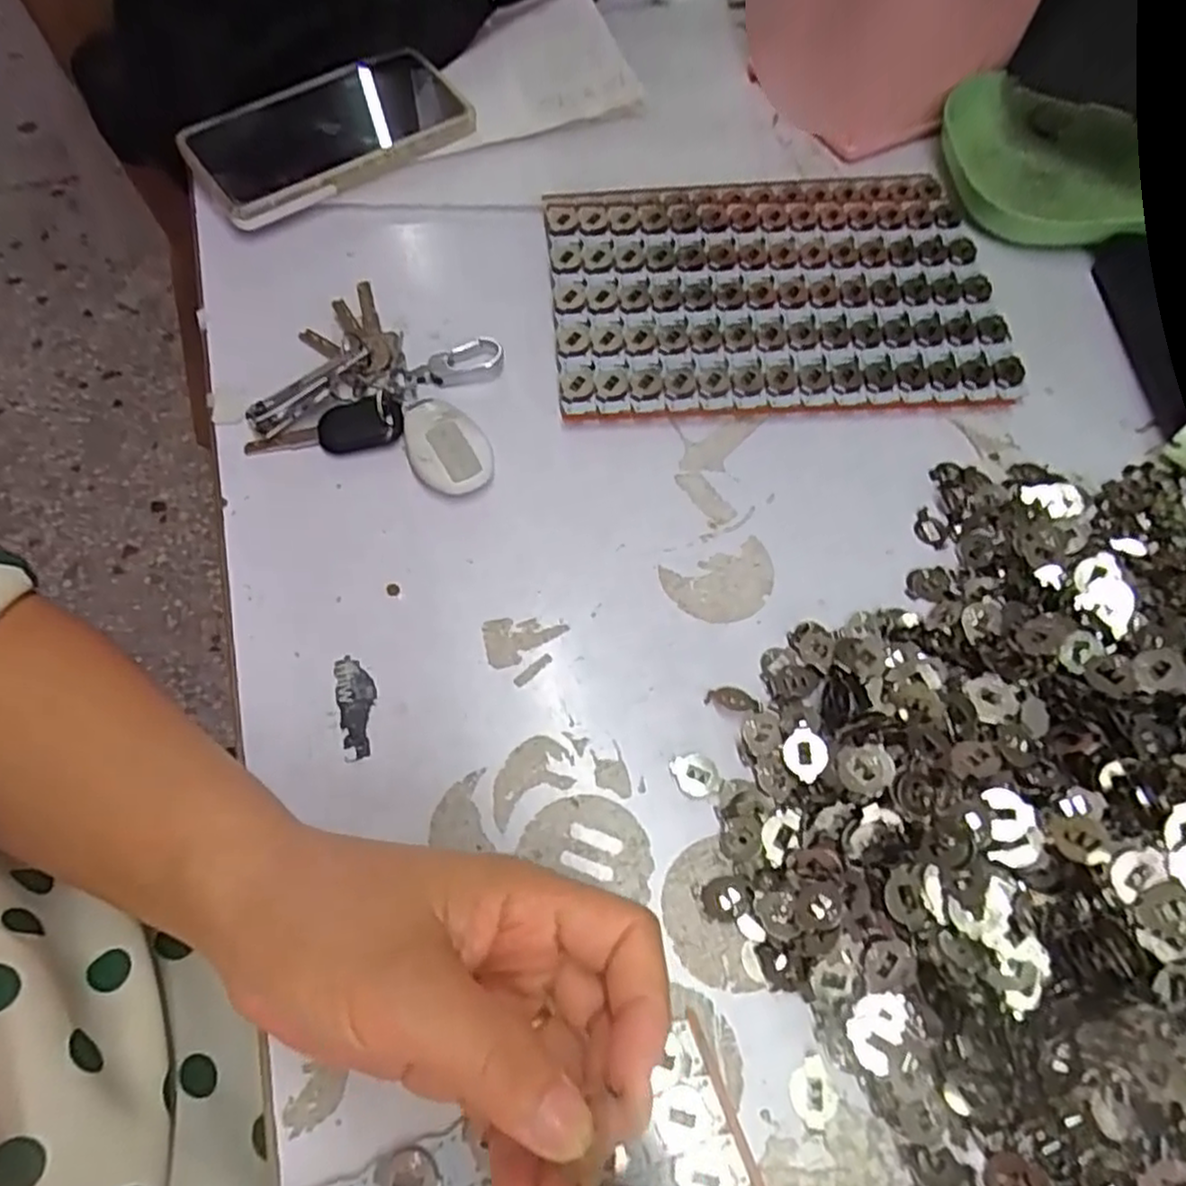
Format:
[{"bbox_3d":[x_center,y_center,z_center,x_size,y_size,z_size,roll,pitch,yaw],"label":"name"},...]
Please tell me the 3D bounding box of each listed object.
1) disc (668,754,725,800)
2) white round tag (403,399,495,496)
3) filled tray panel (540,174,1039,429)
[{"bbox_3d":[0.043,0.076,0.297,0.017,0.004,0.019,-24,68,-12],"label":"disc"},{"bbox_3d":[-0.073,-0.074,0.355,0.037,0.012,0.055,-23,68,-11],"label":"white round tag"},{"bbox_3d":[0.102,-0.176,0.415,0.248,0.017,0.172,-4,65,-3],"label":"filled tray panel"}]

